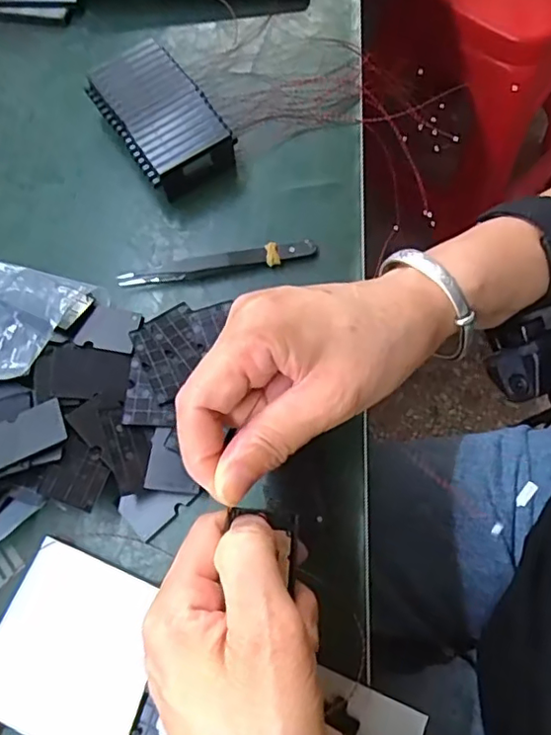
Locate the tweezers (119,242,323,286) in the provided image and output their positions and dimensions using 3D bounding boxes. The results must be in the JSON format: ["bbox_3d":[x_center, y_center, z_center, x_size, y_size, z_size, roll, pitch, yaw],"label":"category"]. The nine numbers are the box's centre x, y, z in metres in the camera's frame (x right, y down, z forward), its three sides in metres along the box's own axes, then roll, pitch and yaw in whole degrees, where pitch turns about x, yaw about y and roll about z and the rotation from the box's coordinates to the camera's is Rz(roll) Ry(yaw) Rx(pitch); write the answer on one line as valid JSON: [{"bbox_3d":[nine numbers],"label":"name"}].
[{"bbox_3d":[-0.035,-0.063,0.348,0.116,0.007,0.013,-8,69,0],"label":"tweezers"}]

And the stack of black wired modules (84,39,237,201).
[{"bbox_3d":[-0.073,-0.157,0.371,0.056,0.027,0.104,-32,71,-8],"label":"stack of black wired modules"}]

